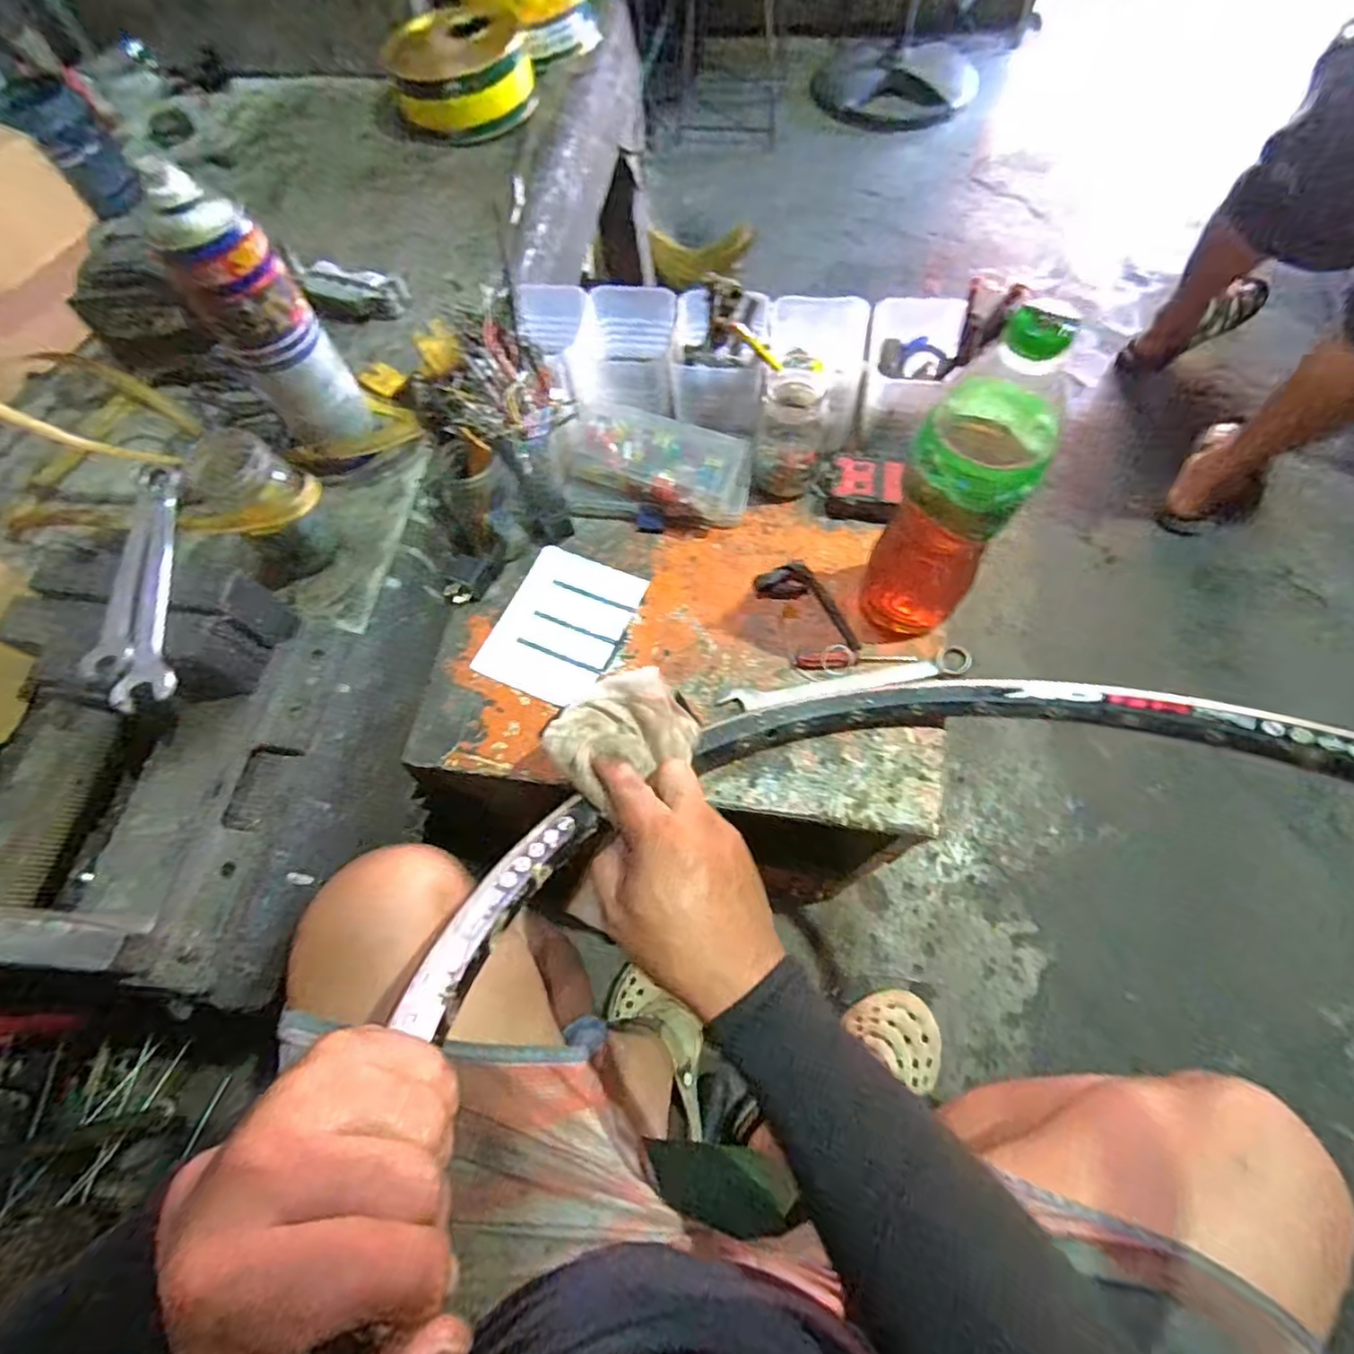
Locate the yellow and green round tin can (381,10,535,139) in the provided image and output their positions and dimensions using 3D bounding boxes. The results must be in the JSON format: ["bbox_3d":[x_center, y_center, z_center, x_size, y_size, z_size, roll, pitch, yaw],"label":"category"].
[{"bbox_3d":[-0.264,-0.735,0.785,0.168,0.059,0.161,-16,66,-4],"label":"yellow and green round tin can"}]

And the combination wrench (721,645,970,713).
[{"bbox_3d":[0.139,0.004,0.531,0.202,0.014,0.025,-10,67,-2],"label":"combination wrench"}]

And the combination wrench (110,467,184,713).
[{"bbox_3d":[-0.332,-0.062,0.412,0.031,0.015,0.170,-12,66,-2],"label":"combination wrench"}]

